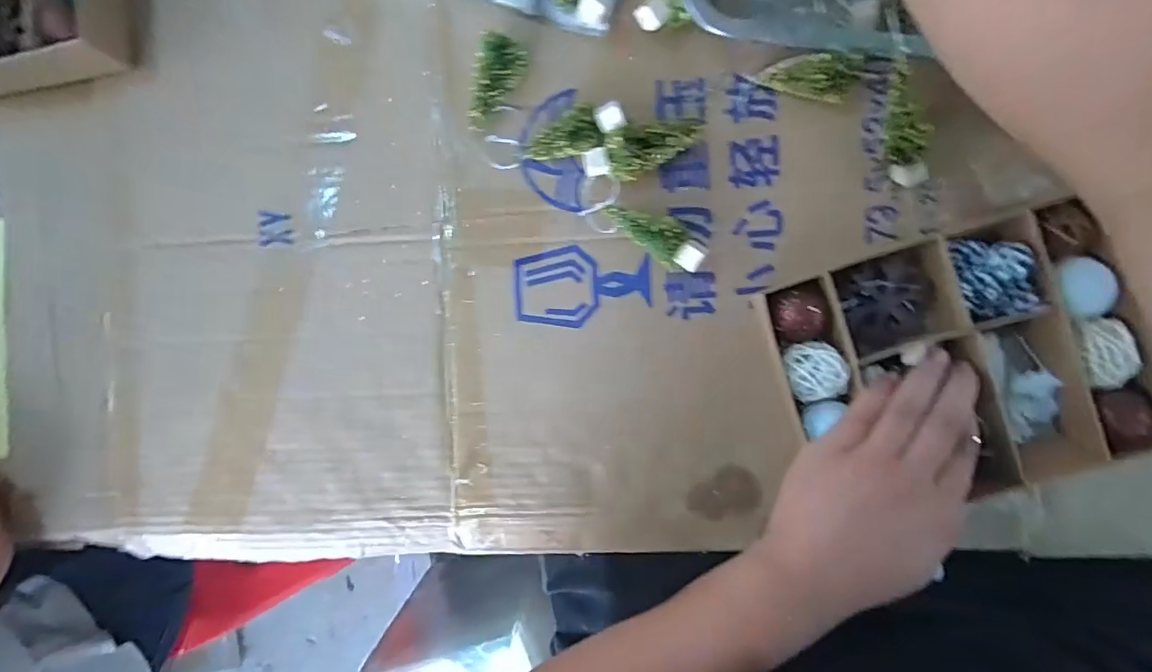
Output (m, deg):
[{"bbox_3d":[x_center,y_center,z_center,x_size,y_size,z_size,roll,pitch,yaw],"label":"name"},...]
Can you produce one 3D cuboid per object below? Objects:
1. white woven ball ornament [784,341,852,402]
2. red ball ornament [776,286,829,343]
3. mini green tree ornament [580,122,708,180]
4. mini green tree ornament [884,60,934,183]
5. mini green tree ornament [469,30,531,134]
[{"bbox_3d":[0.156,0.023,0.364,0.038,0.041,0.037,5,92,5],"label":"white woven ball ornament"},{"bbox_3d":[0.146,-0.014,0.366,0.032,0.032,0.035,-4,92,4],"label":"red ball ornament"},{"bbox_3d":[0.048,-0.126,0.372,0.085,0.029,0.027,-16,91,4],"label":"mini green tree ornament"},{"bbox_3d":[0.207,-0.131,0.343,0.019,0.024,0.079,-23,118,5],"label":"mini green tree ornament"},{"bbox_3d":[-0.056,-0.173,0.379,0.033,0.027,0.059,24,94,3],"label":"mini green tree ornament"}]

